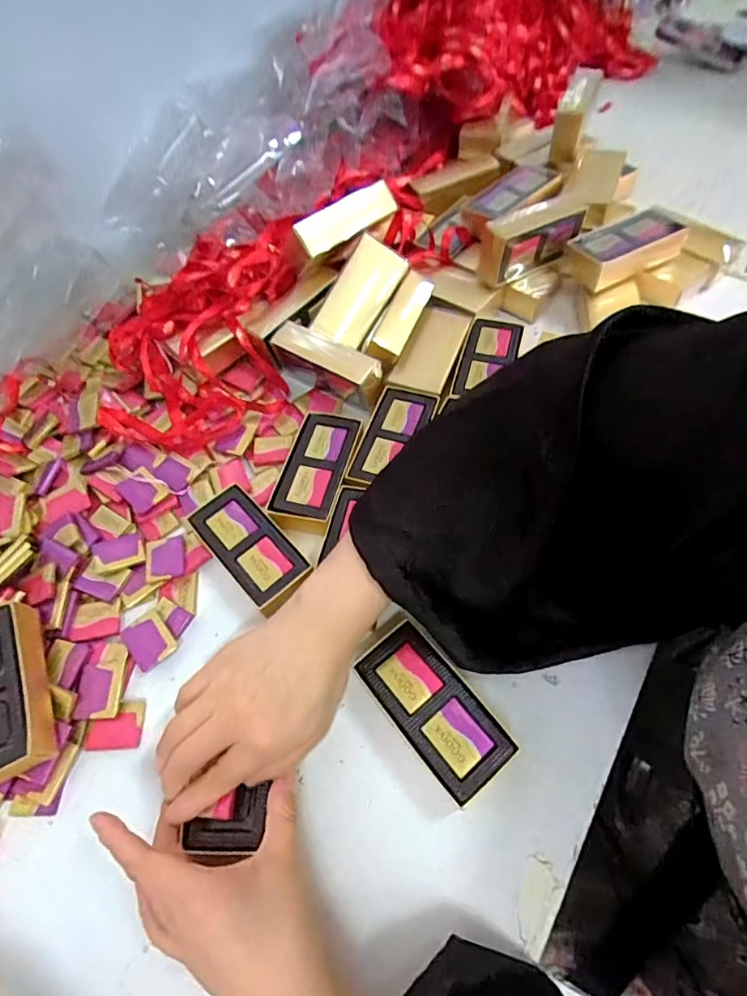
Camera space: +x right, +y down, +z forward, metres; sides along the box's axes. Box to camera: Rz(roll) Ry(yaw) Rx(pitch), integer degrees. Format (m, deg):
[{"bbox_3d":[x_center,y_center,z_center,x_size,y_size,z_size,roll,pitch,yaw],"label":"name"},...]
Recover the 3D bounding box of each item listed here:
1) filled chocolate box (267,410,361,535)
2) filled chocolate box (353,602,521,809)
[{"bbox_3d":[-0.052,-0.021,0.462,0.054,0.030,0.123,10,60,10],"label":"filled chocolate box"},{"bbox_3d":[0.037,0.143,0.359,0.054,0.031,0.124,-36,63,-17],"label":"filled chocolate box"}]

